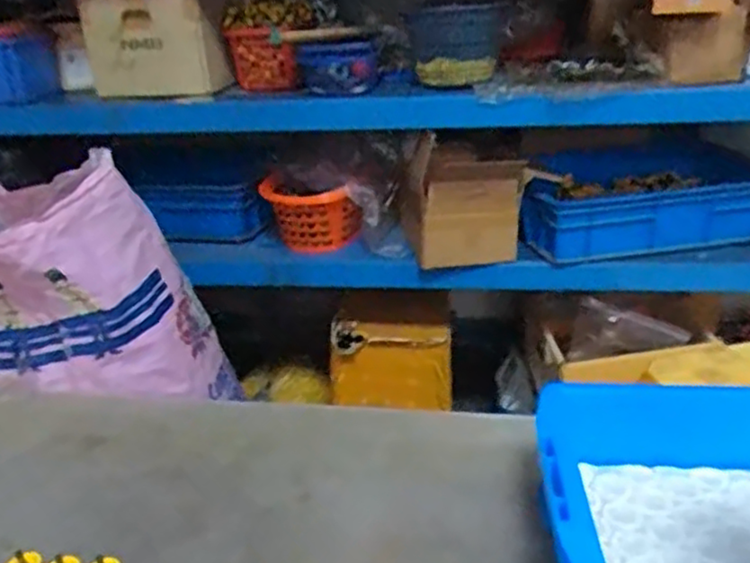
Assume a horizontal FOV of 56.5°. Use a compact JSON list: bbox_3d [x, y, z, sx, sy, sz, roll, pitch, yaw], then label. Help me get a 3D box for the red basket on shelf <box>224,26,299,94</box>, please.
[{"bbox_3d":[-0.211,-0.423,1.339,0.081,0.113,0.127,-22,31,-36],"label":"red basket on shelf"}]

